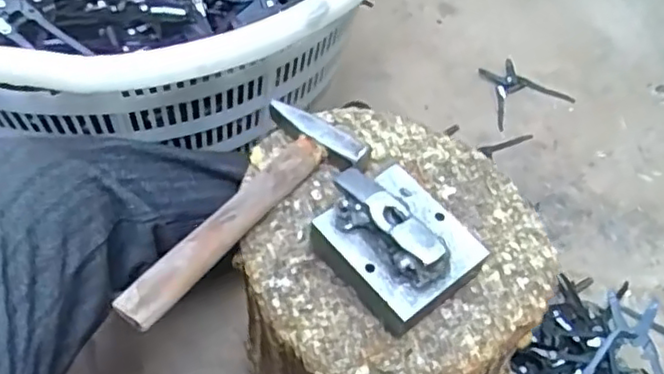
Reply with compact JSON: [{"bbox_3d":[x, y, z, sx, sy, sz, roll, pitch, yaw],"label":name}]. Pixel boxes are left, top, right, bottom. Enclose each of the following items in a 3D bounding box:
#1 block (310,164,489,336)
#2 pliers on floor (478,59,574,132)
[{"bbox_3d":[0.041,0.035,0.448,0.087,0.052,0.103,-33,61,-24],"label":"block"},{"bbox_3d":[0.290,-0.153,1.045,0.141,0.011,0.124,-20,55,-15],"label":"pliers on floor"}]

